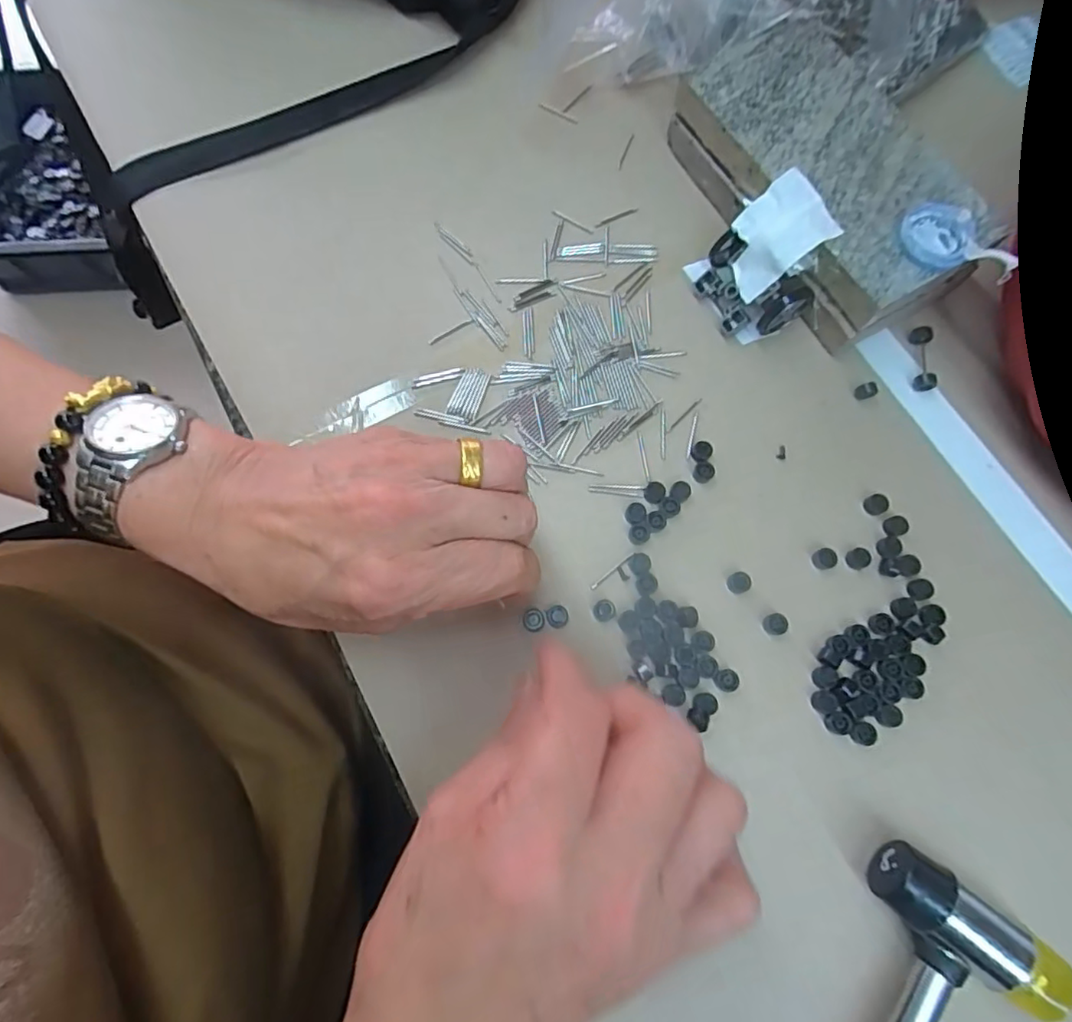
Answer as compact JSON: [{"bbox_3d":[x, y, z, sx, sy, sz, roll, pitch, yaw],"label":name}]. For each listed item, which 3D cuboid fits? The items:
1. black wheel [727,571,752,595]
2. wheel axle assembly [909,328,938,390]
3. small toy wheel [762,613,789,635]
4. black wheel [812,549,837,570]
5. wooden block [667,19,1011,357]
[{"bbox_3d":[0.087,0.031,0.255,0.009,0.004,0.009,0,73,-1],"label":"black wheel"},{"bbox_3d":[0.184,-0.072,0.282,0.010,0.008,0.031,7,73,2],"label":"wheel axle assembly"},{"bbox_3d":[0.101,0.048,0.249,0.008,0.006,0.009,-18,74,-6],"label":"small toy wheel"},{"bbox_3d":[0.126,0.021,0.258,0.010,0.005,0.009,-22,75,-7],"label":"black wheel"},{"bbox_3d":[0.137,-0.158,0.287,0.085,0.047,0.149,-24,75,-8],"label":"wooden block"}]

